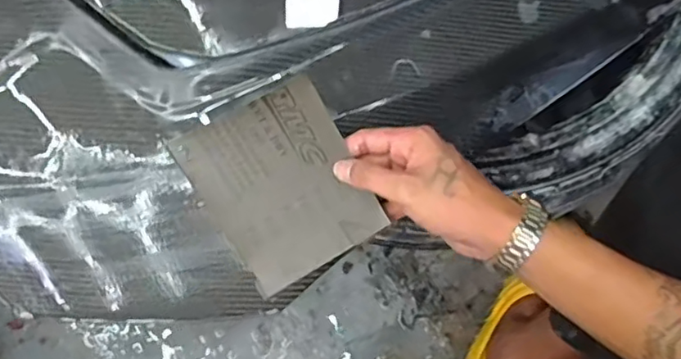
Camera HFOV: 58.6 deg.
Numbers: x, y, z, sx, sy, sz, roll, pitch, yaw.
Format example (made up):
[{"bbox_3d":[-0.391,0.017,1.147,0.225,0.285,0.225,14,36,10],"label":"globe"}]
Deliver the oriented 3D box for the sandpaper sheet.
[{"bbox_3d":[-0.043,0.006,0.457,0.111,0.013,0.137,-29,106,1],"label":"sandpaper sheet"}]

